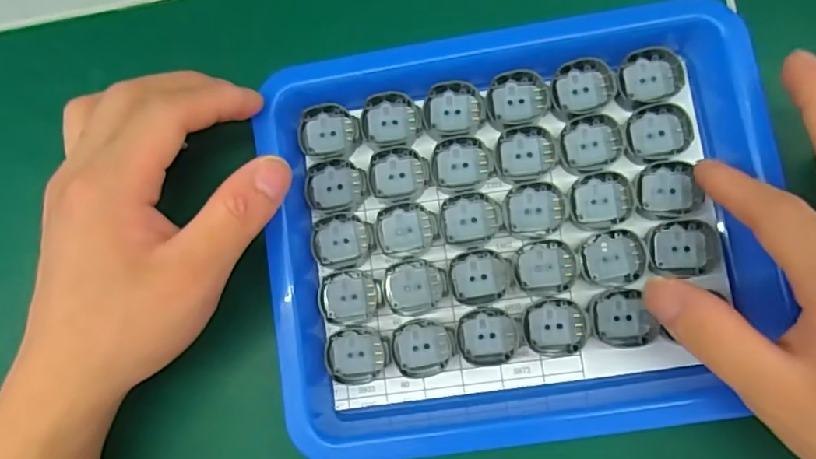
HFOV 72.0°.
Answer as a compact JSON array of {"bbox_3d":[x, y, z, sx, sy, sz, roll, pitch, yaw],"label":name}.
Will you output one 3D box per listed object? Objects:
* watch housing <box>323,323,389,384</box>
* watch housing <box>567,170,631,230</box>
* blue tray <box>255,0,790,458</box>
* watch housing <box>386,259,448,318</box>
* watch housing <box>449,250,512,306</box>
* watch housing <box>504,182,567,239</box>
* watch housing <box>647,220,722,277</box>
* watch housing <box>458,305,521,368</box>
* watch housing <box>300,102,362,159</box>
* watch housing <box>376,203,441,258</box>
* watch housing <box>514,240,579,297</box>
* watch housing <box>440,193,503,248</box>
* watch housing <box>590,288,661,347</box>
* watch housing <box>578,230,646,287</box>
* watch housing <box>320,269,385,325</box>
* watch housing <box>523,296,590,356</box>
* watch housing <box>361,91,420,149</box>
[{"bbox_3d":[-0.023,0.056,0.251,0.028,0.005,0.025,5,84,4],"label":"watch housing"},{"bbox_3d":[0.086,-0.013,0.251,0.027,0.004,0.024,-5,83,3],"label":"watch housing"},{"bbox_3d":[0.046,0.000,0.248,0.208,0.025,0.181,-8,83,3],"label":"blue tray"},{"bbox_3d":[0.004,0.026,0.256,0.027,0.009,0.024,-12,83,2],"label":"watch housing"},{"bbox_3d":[0.033,0.021,0.250,0.026,0.004,0.023,-12,83,2],"label":"watch housing"},{"bbox_3d":[0.057,-0.009,0.251,0.026,0.004,0.025,-1,84,3],"label":"watch housing"},{"bbox_3d":[0.120,0.008,0.244,0.030,0.004,0.024,-4,83,3],"label":"watch housing"},{"bbox_3d":[0.035,0.047,0.250,0.026,0.006,0.025,2,84,4],"label":"watch housing"},{"bbox_3d":[-0.037,-0.046,0.265,0.027,0.009,0.027,0,84,3],"label":"watch housing"},{"bbox_3d":[0.000,0.000,0.255,0.027,0.004,0.024,-7,83,3],"label":"watch housing"},{"bbox_3d":[0.061,0.017,0.248,0.026,0.004,0.024,-9,83,2],"label":"watch housing"},{"bbox_3d":[0.029,-0.005,0.255,0.027,0.004,0.023,-10,83,2],"label":"watch housing"},{"bbox_3d":[0.094,0.038,0.242,0.027,0.004,0.024,-2,84,3],"label":"watch housing"},{"bbox_3d":[0.090,0.013,0.246,0.026,0.004,0.024,0,84,3],"label":"watch housing"},{"bbox_3d":[-0.026,0.031,0.253,0.027,0.004,0.024,-4,84,3],"label":"watch housing"},{"bbox_3d":[0.064,0.043,0.245,0.026,0.004,0.024,-1,84,3],"label":"watch housing"},{"bbox_3d":[-0.008,-0.051,0.261,0.026,0.004,0.026,0,84,3],"label":"watch housing"}]

